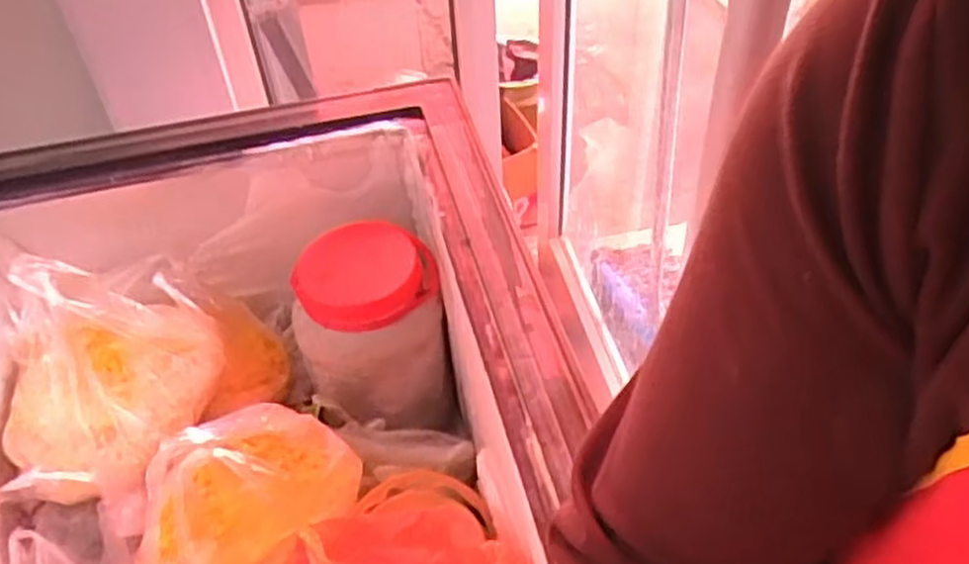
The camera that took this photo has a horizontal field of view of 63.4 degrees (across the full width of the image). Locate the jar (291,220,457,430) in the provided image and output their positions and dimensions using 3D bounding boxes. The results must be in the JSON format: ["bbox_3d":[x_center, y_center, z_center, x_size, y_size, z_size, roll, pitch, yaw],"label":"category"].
[{"bbox_3d":[-0.126,0.047,0.934,0.143,0.187,0.154,-2,45,2],"label":"jar"}]

